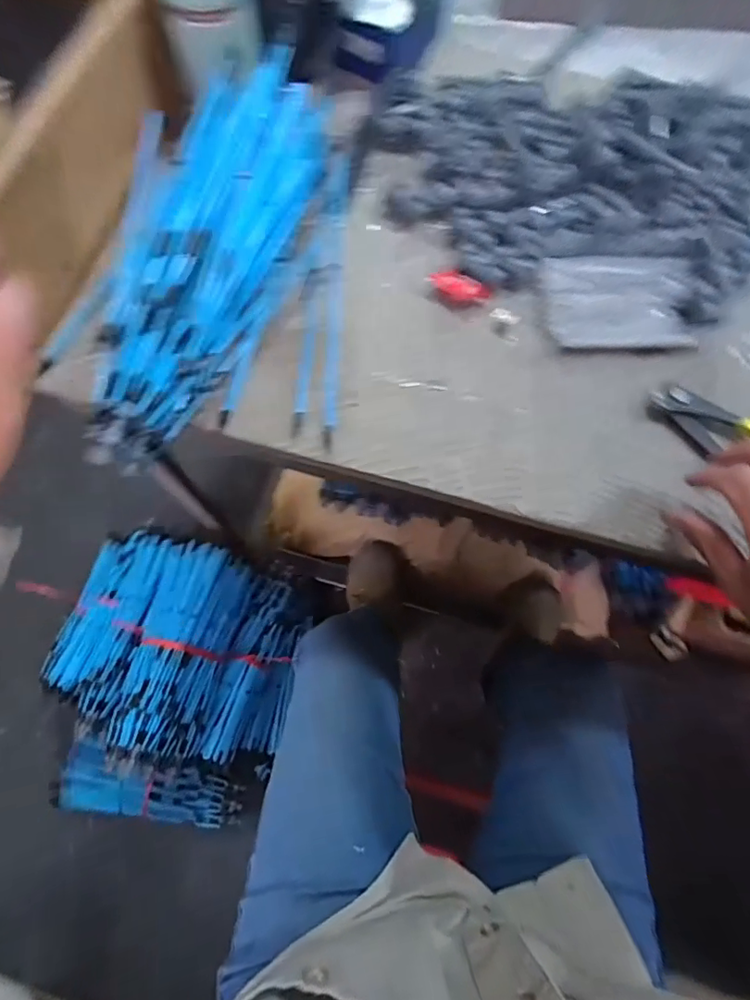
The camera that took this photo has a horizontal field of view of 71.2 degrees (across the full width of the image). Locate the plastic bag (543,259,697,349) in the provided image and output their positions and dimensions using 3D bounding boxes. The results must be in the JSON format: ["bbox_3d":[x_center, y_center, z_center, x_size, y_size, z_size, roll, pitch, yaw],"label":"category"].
[{"bbox_3d":[0.191,-0.155,0.408,0.113,0.024,0.075,1,71,-1],"label":"plastic bag"}]

